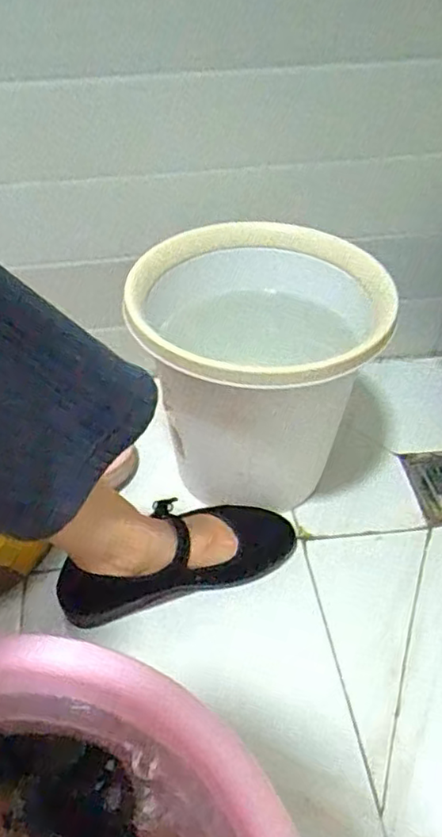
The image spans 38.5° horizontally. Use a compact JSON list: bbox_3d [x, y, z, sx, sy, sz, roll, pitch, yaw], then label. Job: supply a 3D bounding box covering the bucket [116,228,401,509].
[{"bbox_3d":[0.037,-0.038,0.665,0.236,0.231,0.226,-1,43,1],"label":"bucket"}]

